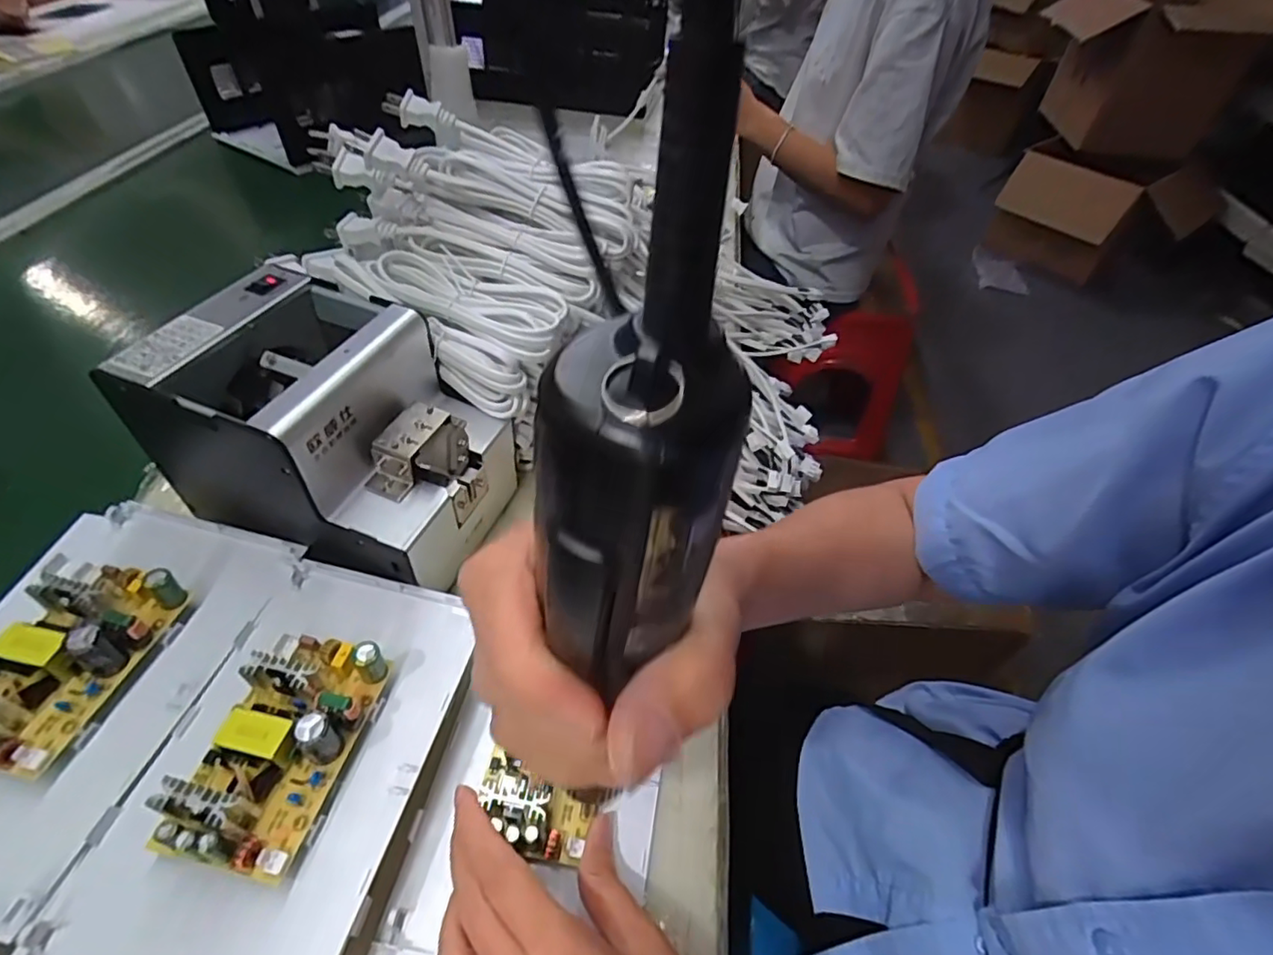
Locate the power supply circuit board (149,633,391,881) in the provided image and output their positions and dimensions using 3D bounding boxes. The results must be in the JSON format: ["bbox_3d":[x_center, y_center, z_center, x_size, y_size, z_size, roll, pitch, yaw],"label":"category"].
[{"bbox_3d":[-0.163,0.121,0.274,0.057,0.037,0.099,12,46,4],"label":"power supply circuit board"}]

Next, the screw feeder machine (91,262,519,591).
[{"bbox_3d":[-0.187,-0.025,0.384,0.173,0.136,0.124,17,47,8],"label":"screw feeder machine"}]

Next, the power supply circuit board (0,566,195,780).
[{"bbox_3d":[-0.282,0.085,0.294,0.058,0.035,0.102,12,46,4],"label":"power supply circuit board"}]

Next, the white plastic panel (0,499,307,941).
[{"bbox_3d":[-0.283,0.099,0.303,0.131,0.009,0.205,9,46,1],"label":"white plastic panel"}]

